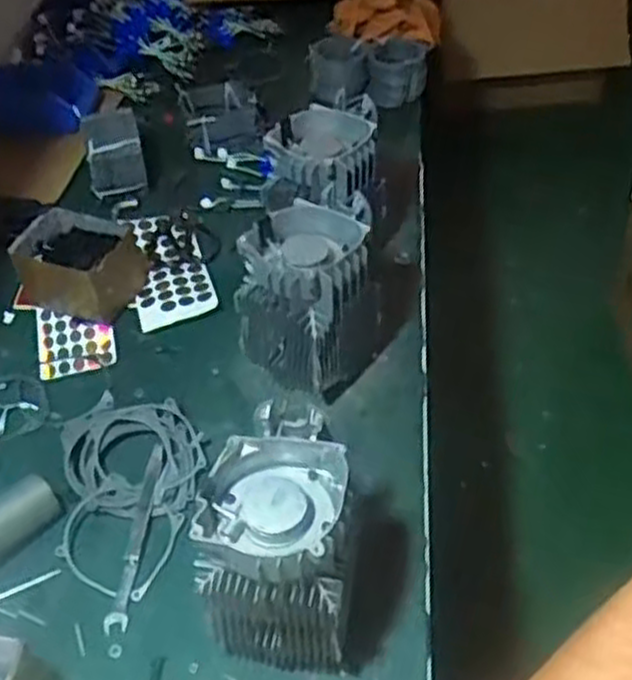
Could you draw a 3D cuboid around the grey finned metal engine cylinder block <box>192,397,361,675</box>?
[{"bbox_3d":[-0.029,0.187,0.711,0.122,0.200,0.132,5,45,6],"label":"grey finned metal engine cylinder block"}]

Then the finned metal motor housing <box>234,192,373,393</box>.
[{"bbox_3d":[-0.005,-0.041,0.924,0.118,0.206,0.132,30,53,28],"label":"finned metal motor housing"}]

